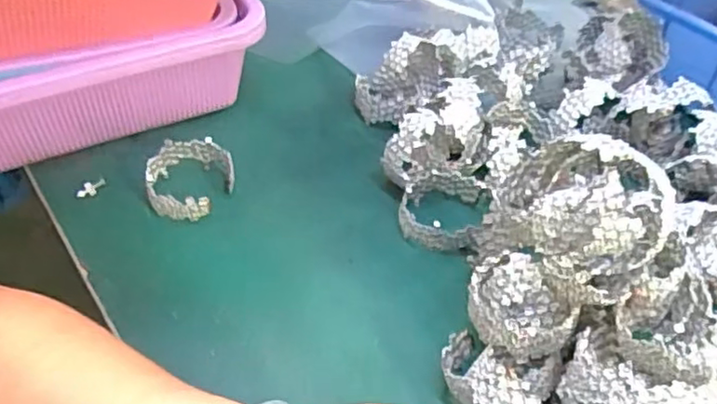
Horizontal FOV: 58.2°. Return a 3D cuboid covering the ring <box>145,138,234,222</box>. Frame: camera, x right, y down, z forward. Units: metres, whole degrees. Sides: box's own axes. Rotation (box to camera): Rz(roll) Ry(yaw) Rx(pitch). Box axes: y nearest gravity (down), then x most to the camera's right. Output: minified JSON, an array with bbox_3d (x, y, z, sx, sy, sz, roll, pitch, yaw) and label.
[{"bbox_3d":[-0.122,-0.016,0.474,0.058,0.034,0.061,-1,45,-2],"label":"ring"}]

